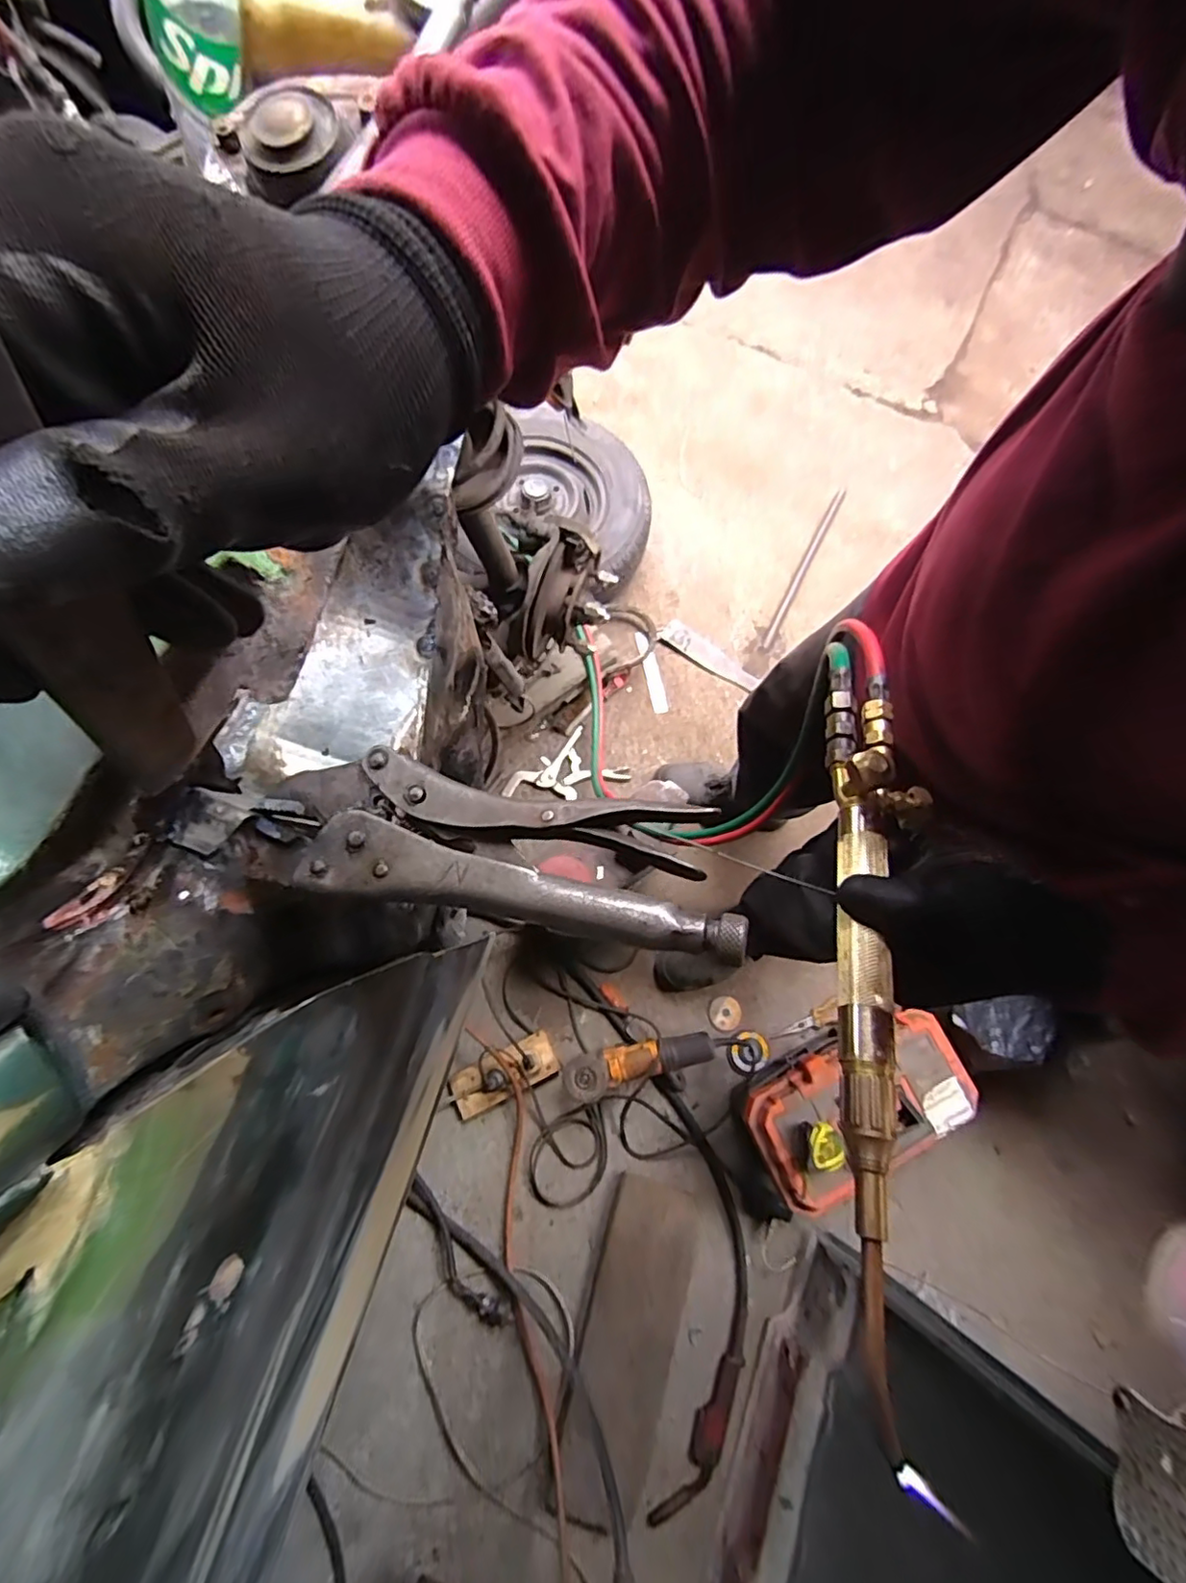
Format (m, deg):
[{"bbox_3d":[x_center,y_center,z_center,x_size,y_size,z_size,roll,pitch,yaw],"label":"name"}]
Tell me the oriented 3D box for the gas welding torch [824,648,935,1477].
[{"bbox_3d":[0.157,0.066,0.327,0.053,0.042,0.394,10,61,6],"label":"gas welding torch"}]

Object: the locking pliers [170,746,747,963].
[{"bbox_3d":[-0.057,0.017,0.242,0.232,0.037,0.062,11,71,6],"label":"locking pliers"}]

